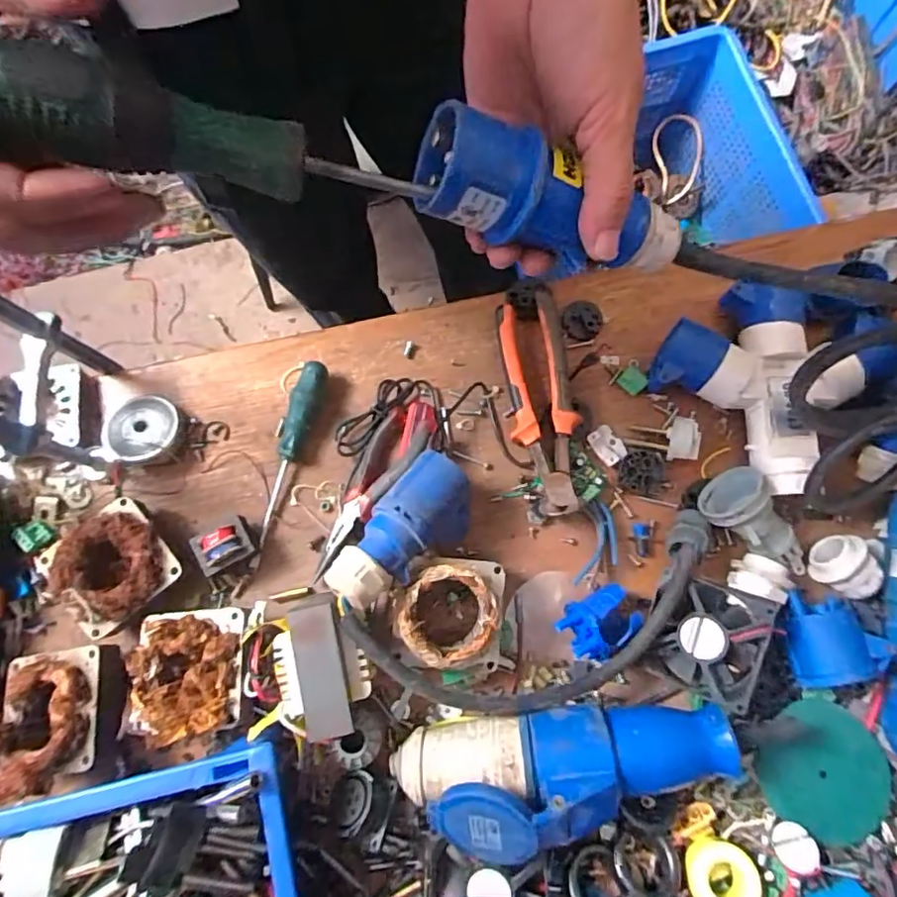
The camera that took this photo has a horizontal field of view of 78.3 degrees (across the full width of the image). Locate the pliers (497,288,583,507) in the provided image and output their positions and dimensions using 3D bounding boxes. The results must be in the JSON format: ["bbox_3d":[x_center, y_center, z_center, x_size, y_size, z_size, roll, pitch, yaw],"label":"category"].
[{"bbox_3d":[0.077,-0.043,0.470,0.054,0.018,0.183,-11,75,16],"label":"pliers"}]

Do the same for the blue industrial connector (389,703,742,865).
[{"bbox_3d":[0.078,0.220,0.367,0.219,0.054,0.078,-10,80,-2],"label":"blue industrial connector"}]

